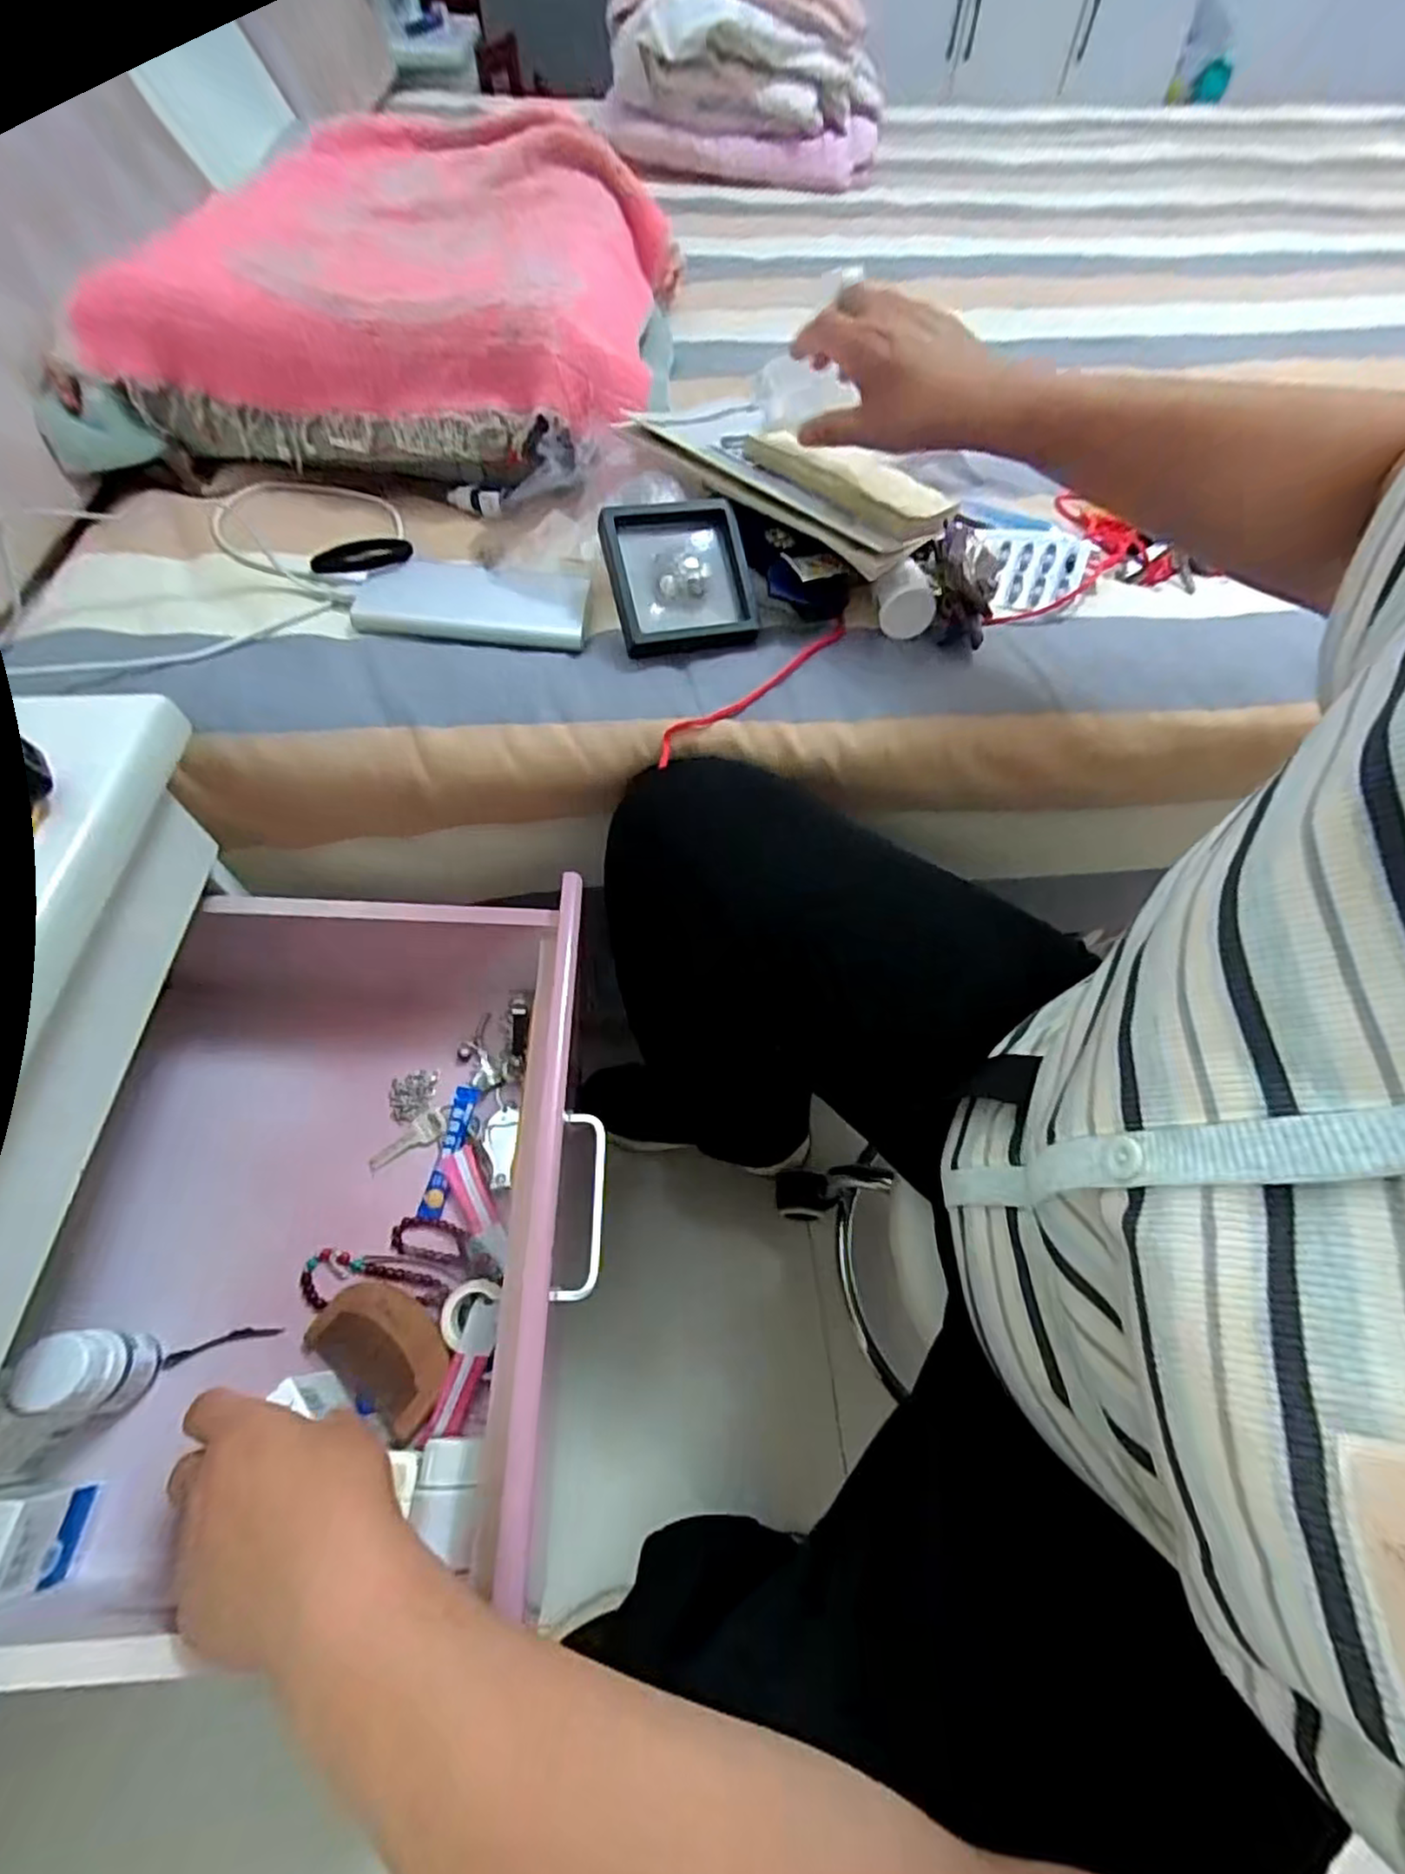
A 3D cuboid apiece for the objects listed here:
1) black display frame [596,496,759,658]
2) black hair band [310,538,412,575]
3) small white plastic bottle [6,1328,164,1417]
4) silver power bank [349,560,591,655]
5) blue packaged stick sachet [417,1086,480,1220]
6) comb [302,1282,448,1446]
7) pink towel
[{"bbox_3d":[-0.011,-0.234,0.449,0.096,0.022,0.095,-11,89,-14],"label":"black display frame"},{"bbox_3d":[-0.235,-0.263,0.472,0.064,0.004,0.039,-9,59,-7],"label":"black hair band"},{"bbox_3d":[-0.311,0.220,0.347,0.044,0.056,0.039,-4,58,-4],"label":"small white plastic bottle"},{"bbox_3d":[-0.153,-0.225,0.459,0.146,0.015,0.071,4,58,1],"label":"silver power bank"},{"bbox_3d":[-0.164,0.139,0.445,0.015,0.007,0.082,11,71,5],"label":"blue packaged stick sachet"},{"bbox_3d":[-0.180,0.233,0.385,0.086,0.014,0.046,33,63,17],"label":"comb"},{"bbox_3d":[-0.227,-0.576,0.601,0.358,0.107,0.483,1,58,-1],"label":"pink towel"}]

